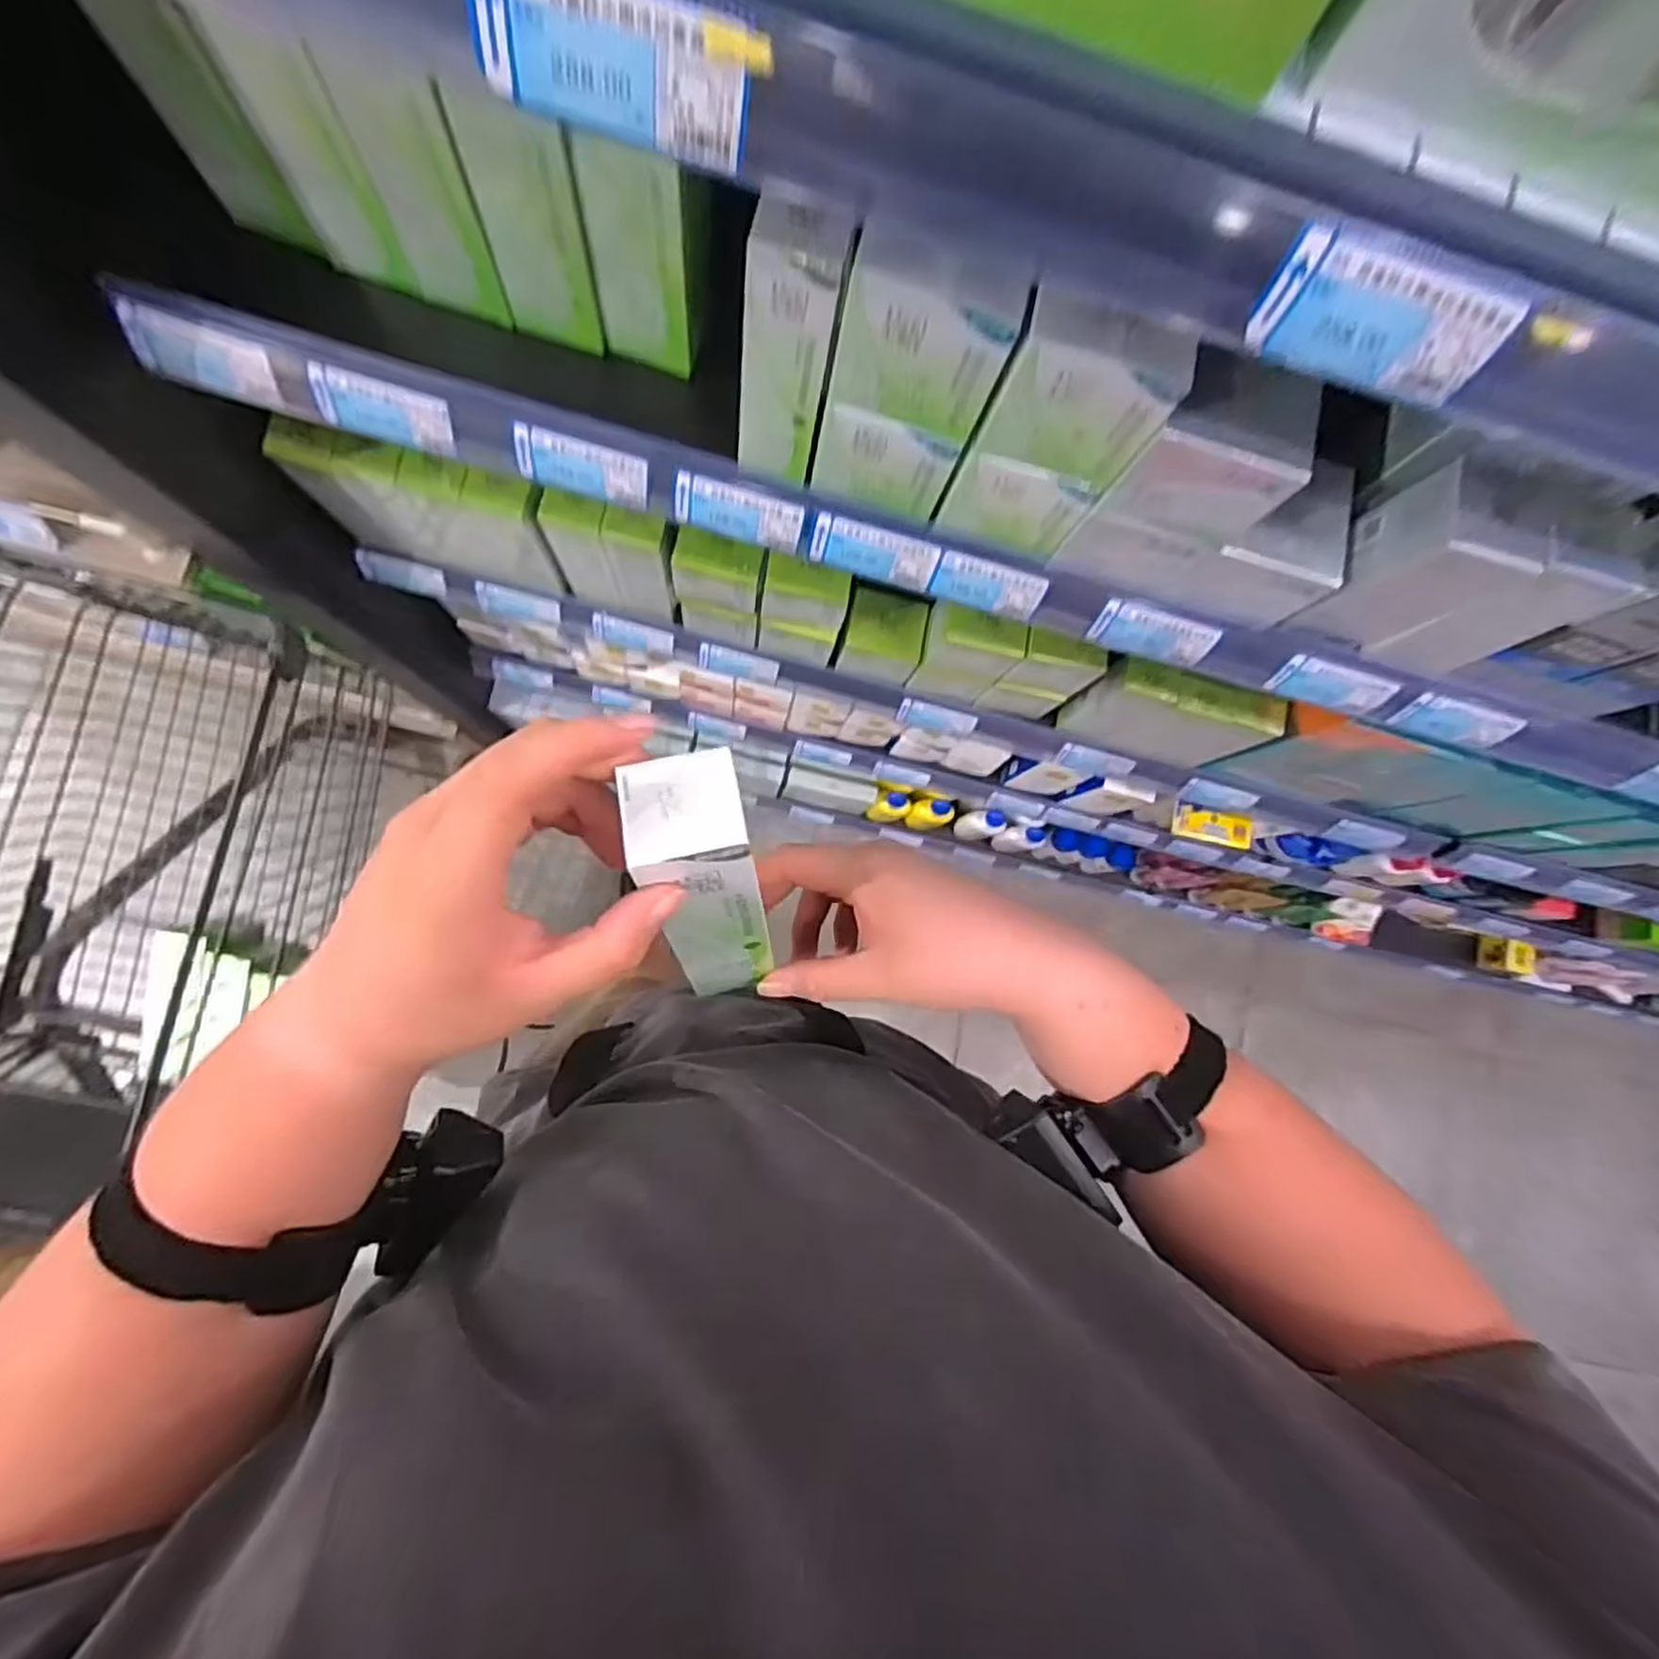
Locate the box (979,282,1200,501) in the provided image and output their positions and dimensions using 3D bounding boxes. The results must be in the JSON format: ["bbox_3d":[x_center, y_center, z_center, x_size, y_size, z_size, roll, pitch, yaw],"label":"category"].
[{"bbox_3d":[0.120,-0.209,0.359,0.073,0.075,0.032,15,82,-5],"label":"box"}]

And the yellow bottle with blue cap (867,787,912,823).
[{"bbox_3d":[0.108,-0.039,1.267,0.068,0.105,0.046,8,83,-6],"label":"yellow bottle with blue cap"}]

